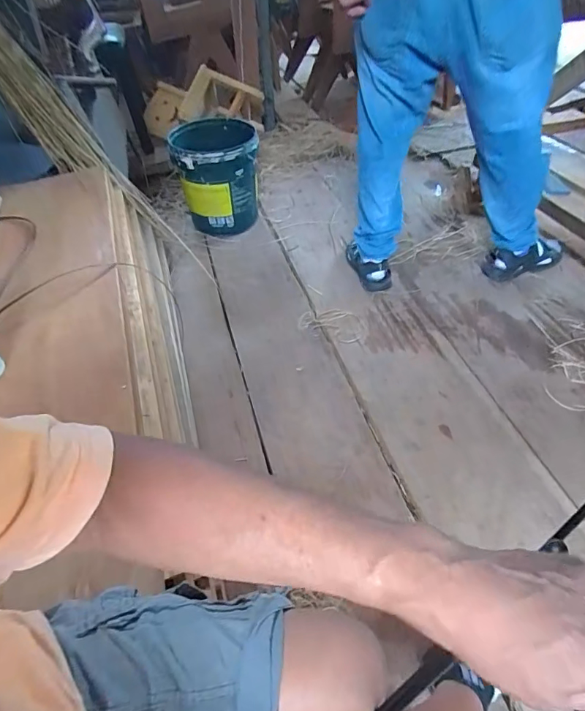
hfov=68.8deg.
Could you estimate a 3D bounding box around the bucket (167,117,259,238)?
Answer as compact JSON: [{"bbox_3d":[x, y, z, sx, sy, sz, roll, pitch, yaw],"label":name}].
[{"bbox_3d":[-0.266,-0.638,1.590,0.295,0.343,0.340,-15,49,-10],"label":"bucket"}]

